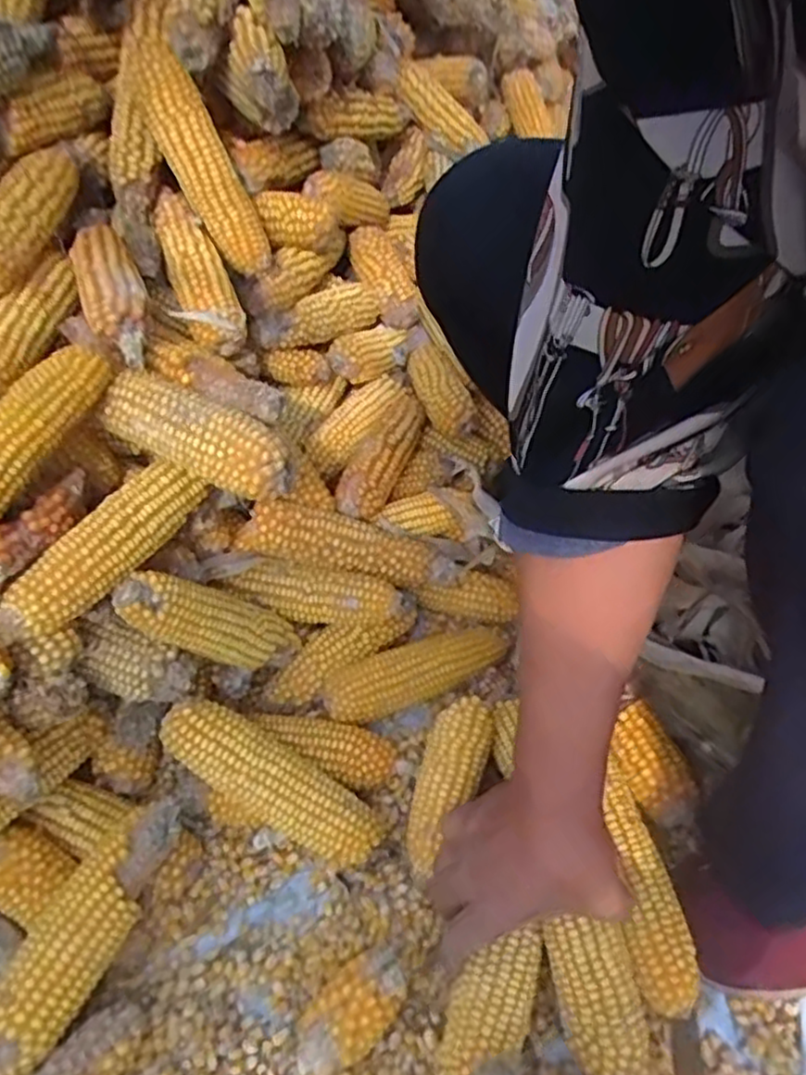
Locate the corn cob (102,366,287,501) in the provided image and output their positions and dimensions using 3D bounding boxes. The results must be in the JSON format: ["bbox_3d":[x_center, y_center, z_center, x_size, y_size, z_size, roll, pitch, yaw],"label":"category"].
[{"bbox_3d":[-0.140,-0.071,0.490,0.134,0.048,0.047,24,53,22],"label":"corn cob"}]

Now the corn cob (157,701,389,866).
[{"bbox_3d":[-0.094,0.173,0.509,0.173,0.041,0.051,33,54,1],"label":"corn cob"}]

